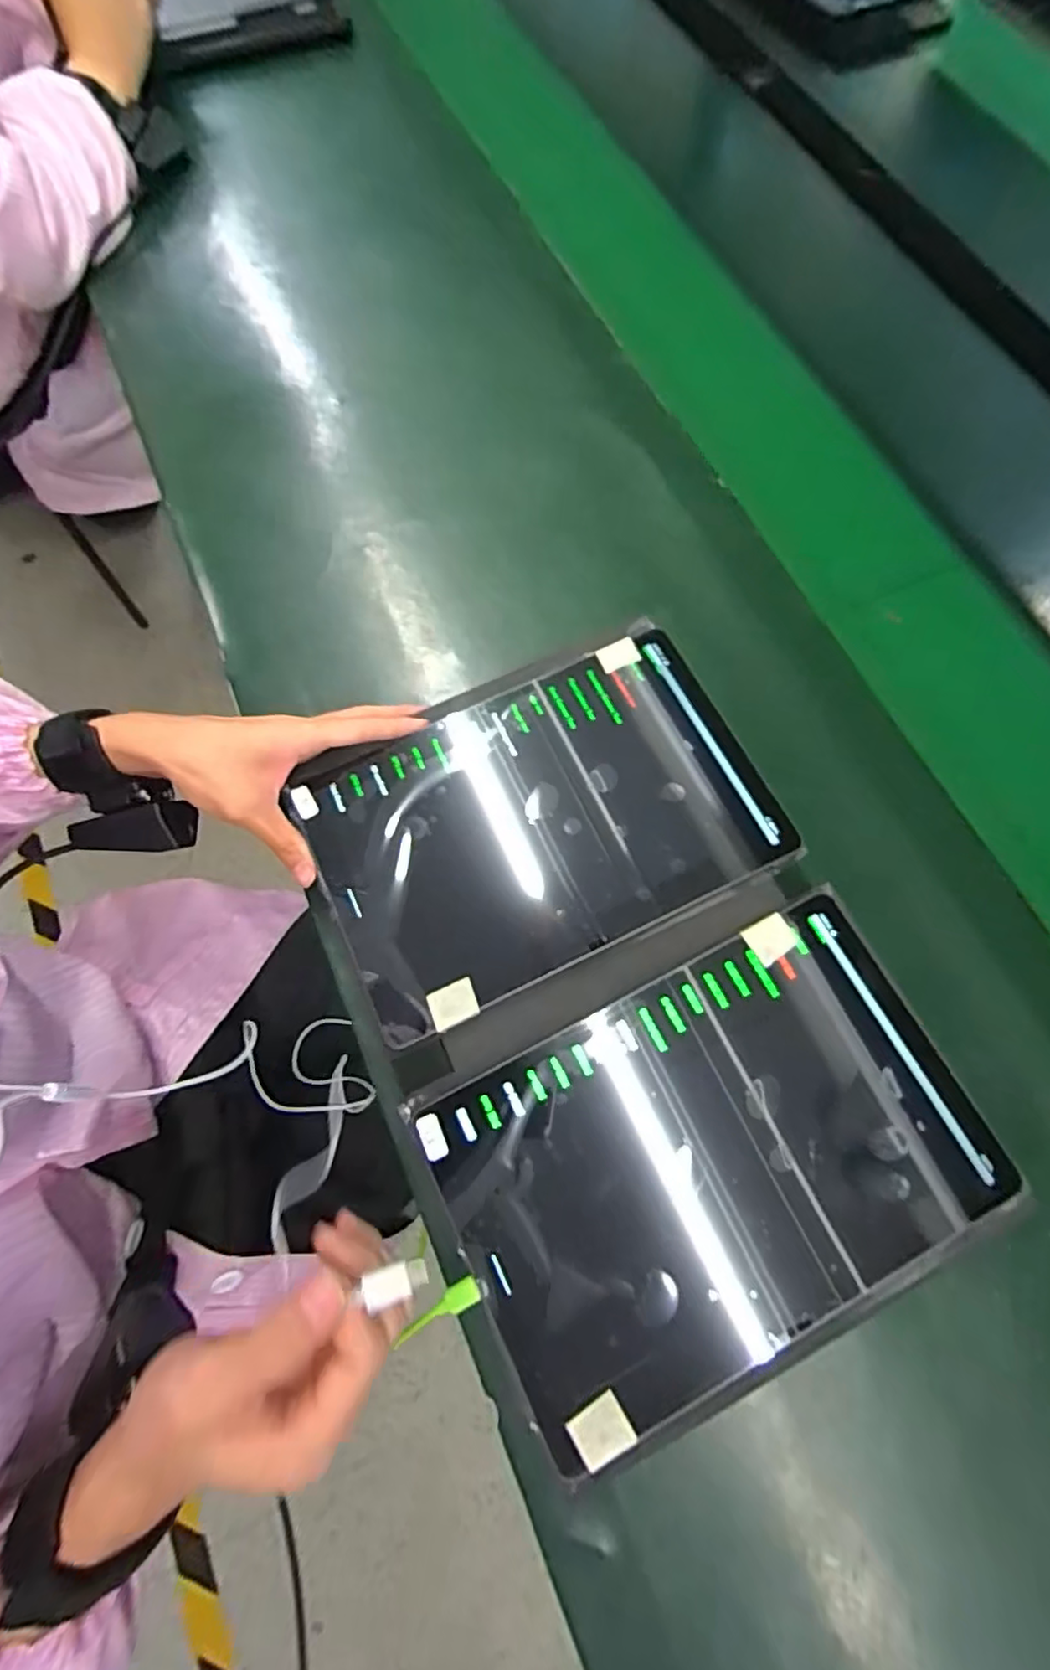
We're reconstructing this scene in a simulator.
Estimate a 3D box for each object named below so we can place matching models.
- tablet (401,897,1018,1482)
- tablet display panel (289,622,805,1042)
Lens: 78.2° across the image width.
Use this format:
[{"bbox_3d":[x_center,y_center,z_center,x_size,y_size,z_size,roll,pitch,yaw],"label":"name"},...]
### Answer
[{"bbox_3d":[0.094,0.156,0.311,0.249,0.014,0.163,-25,73,-7],"label":"tablet"},{"bbox_3d":[0.007,-0.009,0.374,0.250,0.006,0.168,-23,73,-7],"label":"tablet display panel"}]

